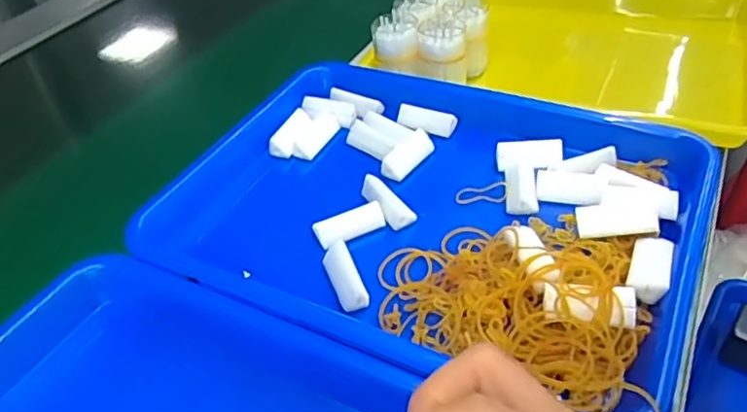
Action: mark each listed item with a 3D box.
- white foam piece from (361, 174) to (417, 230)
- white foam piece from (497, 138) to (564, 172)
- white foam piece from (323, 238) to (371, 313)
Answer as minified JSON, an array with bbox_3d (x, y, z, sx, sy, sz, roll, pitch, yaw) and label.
[{"bbox_3d":[0.009,-0.003,0.427,0.018,0.011,0.047,-30,62,-24],"label":"white foam piece"},{"bbox_3d":[0.114,-0.036,0.445,0.046,0.020,0.017,-1,42,7],"label":"white foam piece"},{"bbox_3d":[-0.017,0.042,0.369,0.017,0.012,0.048,-17,42,-11],"label":"white foam piece"}]

